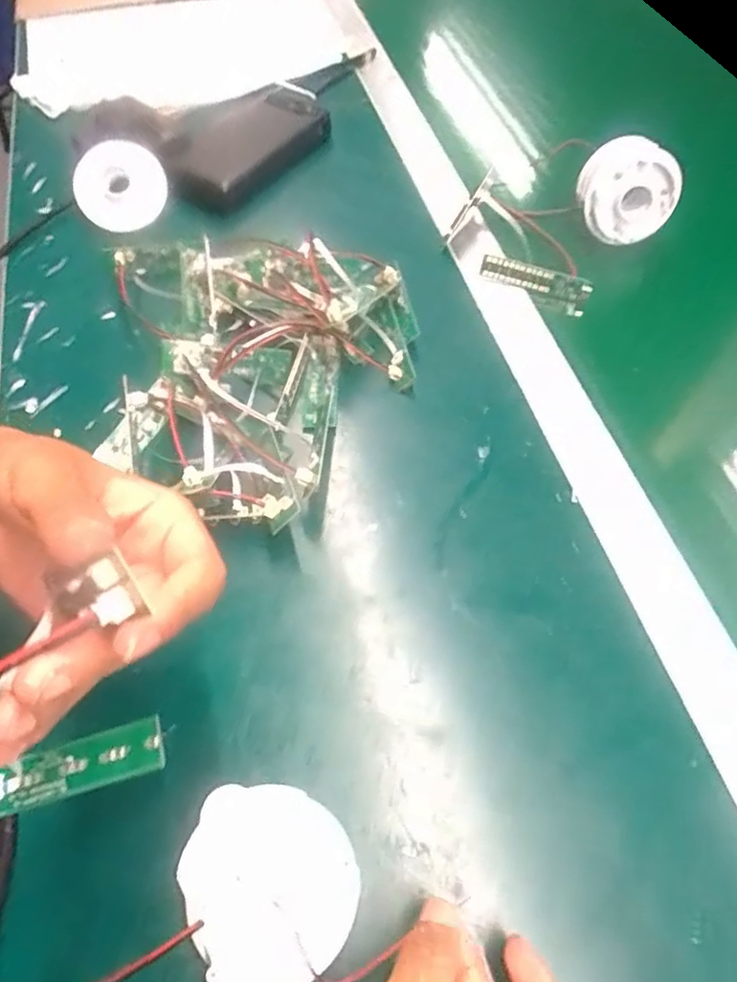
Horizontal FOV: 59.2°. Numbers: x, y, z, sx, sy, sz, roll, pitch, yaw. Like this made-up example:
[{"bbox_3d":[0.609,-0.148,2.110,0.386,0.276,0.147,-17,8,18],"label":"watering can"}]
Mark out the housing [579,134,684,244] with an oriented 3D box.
[{"bbox_3d":[0.191,-0.217,0.475,0.070,0.065,0.031,8,57,8],"label":"housing"}]

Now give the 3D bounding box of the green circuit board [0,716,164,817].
[{"bbox_3d":[-0.113,0.099,0.224,0.082,0.007,0.017,-16,57,-7],"label":"green circuit board"}]

